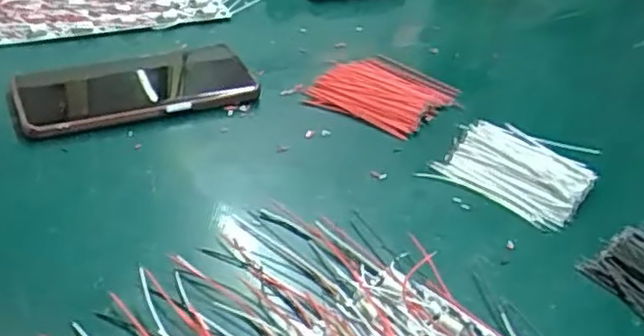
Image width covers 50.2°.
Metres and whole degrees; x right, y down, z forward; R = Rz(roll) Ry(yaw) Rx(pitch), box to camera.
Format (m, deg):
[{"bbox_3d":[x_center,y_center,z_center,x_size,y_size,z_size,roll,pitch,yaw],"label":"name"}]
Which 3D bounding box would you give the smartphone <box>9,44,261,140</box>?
[{"bbox_3d":[-0.134,-0.057,0.495,0.163,0.014,0.076,-13,42,-24],"label":"smartphone"}]

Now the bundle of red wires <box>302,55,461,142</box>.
[{"bbox_3d":[0.046,-0.058,0.514,0.097,0.016,0.080,22,40,18],"label":"bundle of red wires"}]

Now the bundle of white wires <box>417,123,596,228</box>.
[{"bbox_3d":[0.128,-0.001,0.451,0.091,0.015,0.081,26,42,23],"label":"bundle of white wires"}]

